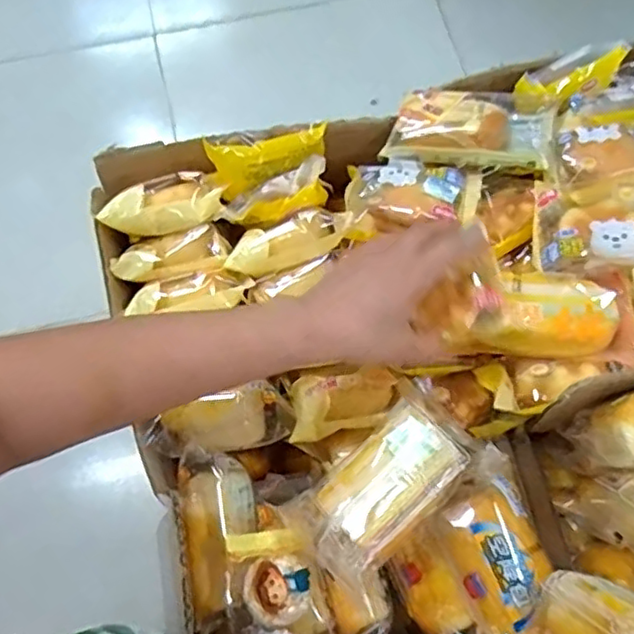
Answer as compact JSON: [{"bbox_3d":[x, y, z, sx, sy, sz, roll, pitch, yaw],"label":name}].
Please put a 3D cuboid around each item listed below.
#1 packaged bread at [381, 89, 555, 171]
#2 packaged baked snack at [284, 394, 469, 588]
[{"bbox_3d":[0.140,-0.175,0.582,0.141,0.038,0.077,11,70,4],"label":"packaged bread"},{"bbox_3d":[0.045,0.119,0.440,0.119,0.026,0.069,-38,74,-13],"label":"packaged baked snack"}]

